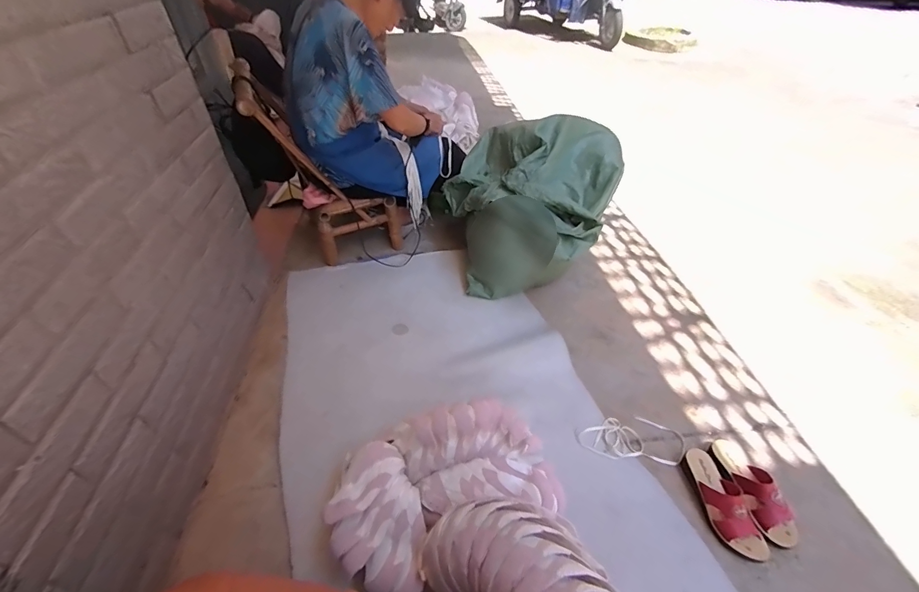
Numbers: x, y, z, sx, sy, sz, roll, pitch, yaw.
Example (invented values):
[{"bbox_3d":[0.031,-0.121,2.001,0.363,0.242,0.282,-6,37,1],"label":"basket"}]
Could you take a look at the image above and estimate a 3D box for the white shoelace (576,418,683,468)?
[{"bbox_3d":[0.450,0.366,1.028,0.278,0.021,0.120,2,43,3],"label":"white shoelace"}]

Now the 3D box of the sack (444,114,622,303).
[{"bbox_3d":[0.224,-0.308,1.395,0.550,0.435,0.536,18,47,18],"label":"sack"}]

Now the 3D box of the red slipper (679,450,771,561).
[{"bbox_3d":[0.601,0.459,0.907,0.092,0.079,0.235,-2,43,-2],"label":"red slipper"}]

